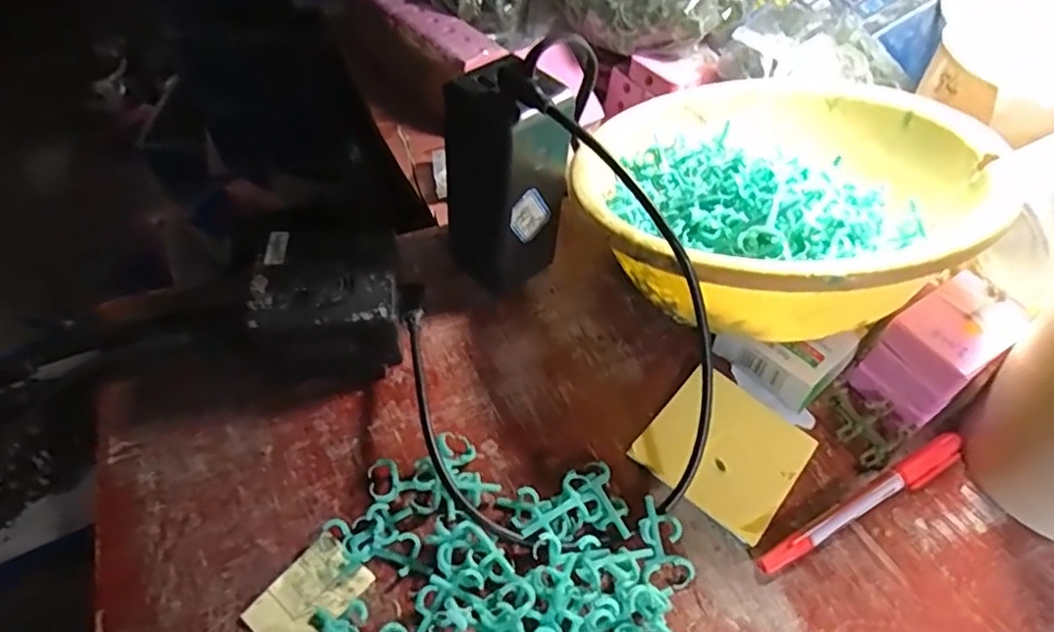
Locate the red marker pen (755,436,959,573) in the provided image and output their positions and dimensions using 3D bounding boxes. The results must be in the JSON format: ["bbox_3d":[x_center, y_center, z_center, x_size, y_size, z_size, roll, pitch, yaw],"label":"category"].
[{"bbox_3d":[0.172,0.094,0.323,0.139,0.010,0.014,-23,55,-21],"label":"red marker pen"}]

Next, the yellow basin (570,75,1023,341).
[{"bbox_3d":[0.143,-0.085,0.380,0.212,0.074,0.243,21,52,15],"label":"yellow basin"}]

